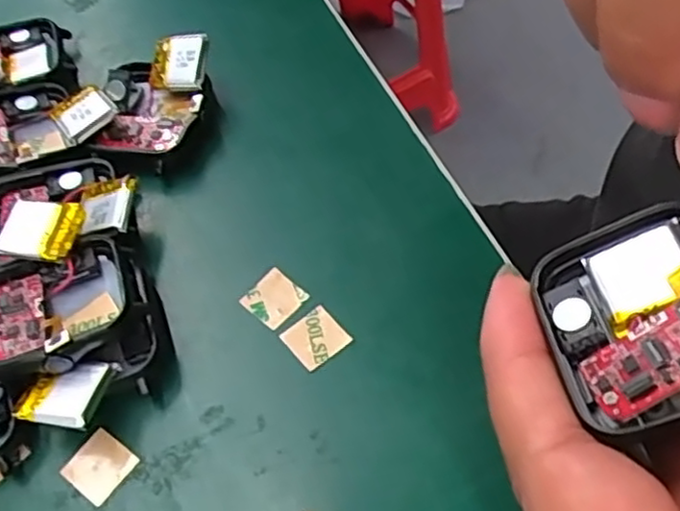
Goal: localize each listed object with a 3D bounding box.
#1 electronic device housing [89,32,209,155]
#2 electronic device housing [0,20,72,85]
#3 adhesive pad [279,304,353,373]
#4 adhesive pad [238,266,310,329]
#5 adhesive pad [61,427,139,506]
[{"bbox_3d":[-0.064,-0.055,0.244,0.037,0.024,0.044,-2,56,3],"label":"electronic device housing"},{"bbox_3d":[-0.128,-0.072,0.267,0.044,0.013,0.036,-8,56,0],"label":"electronic device housing"},{"bbox_3d":[-0.007,0.023,0.199,0.015,0.004,0.015,-35,60,-18],"label":"adhesive pad"},{"bbox_3d":[-0.020,0.013,0.208,0.015,0.004,0.015,38,70,23],"label":"adhesive pad"},{"bbox_3d":[-0.063,0.055,0.183,0.015,0.004,0.015,29,63,22],"label":"adhesive pad"}]

